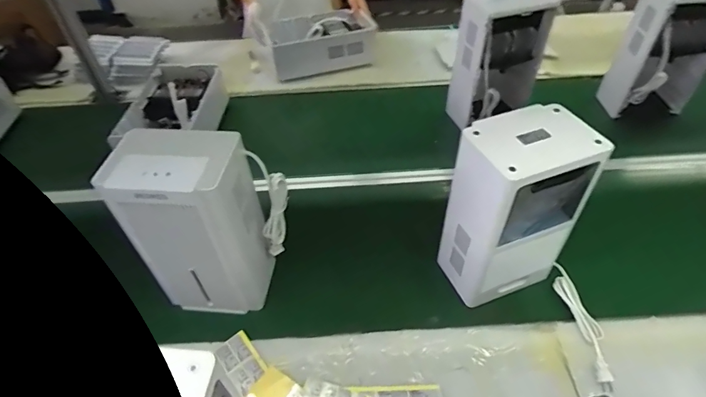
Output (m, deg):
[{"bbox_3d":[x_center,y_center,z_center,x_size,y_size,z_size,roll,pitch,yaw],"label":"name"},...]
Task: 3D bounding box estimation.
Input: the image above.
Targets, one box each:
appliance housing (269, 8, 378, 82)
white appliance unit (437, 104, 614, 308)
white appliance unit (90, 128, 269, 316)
[{"bbox_3d":[-0.098,-0.542,1.494,0.356,0.116,0.236,-9,46,-8],"label":"appliance housing"},{"bbox_3d":[0.284,0.026,0.794,0.194,0.345,0.151,-18,48,-16],"label":"white appliance unit"},{"bbox_3d":[-0.276,0.053,0.779,0.204,0.344,0.137,4,46,5],"label":"white appliance unit"}]

